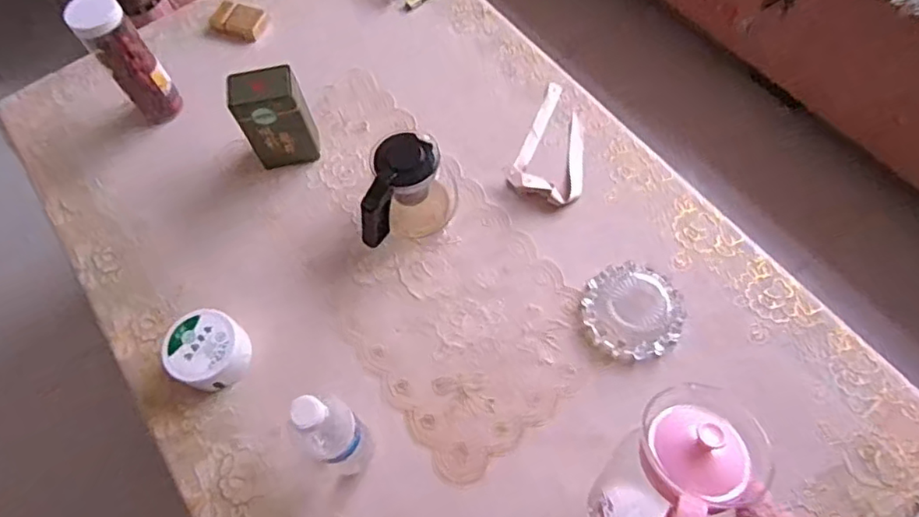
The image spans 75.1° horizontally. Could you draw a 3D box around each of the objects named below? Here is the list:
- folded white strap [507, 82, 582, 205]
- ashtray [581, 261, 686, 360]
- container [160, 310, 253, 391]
[{"bbox_3d":[0.153,-0.179,0.891,0.105,0.032,0.208,21,67,12],"label":"folded white strap"},{"bbox_3d":[0.226,0.066,0.779,0.124,0.027,0.124,-1,64,2],"label":"ashtray"},{"bbox_3d":[-0.319,0.117,0.758,0.097,0.055,0.089,-1,64,2],"label":"container"}]

